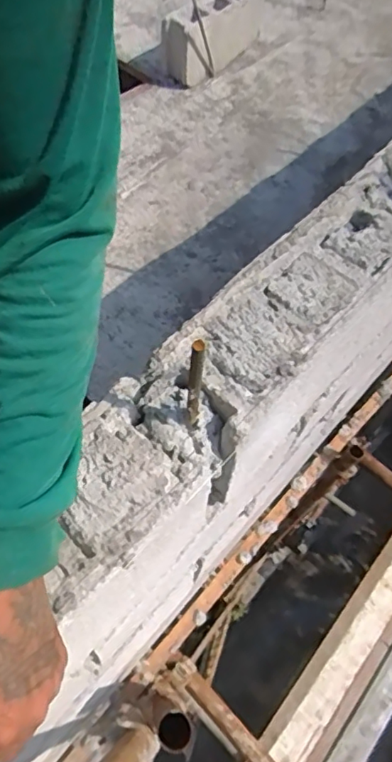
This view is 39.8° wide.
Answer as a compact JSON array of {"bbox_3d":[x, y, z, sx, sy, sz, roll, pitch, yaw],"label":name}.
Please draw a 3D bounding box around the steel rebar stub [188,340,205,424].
[{"bbox_3d":[-0.001,0.008,0.460,0.010,0.128,0.012,4,58,-1],"label":"steel rebar stub"}]

